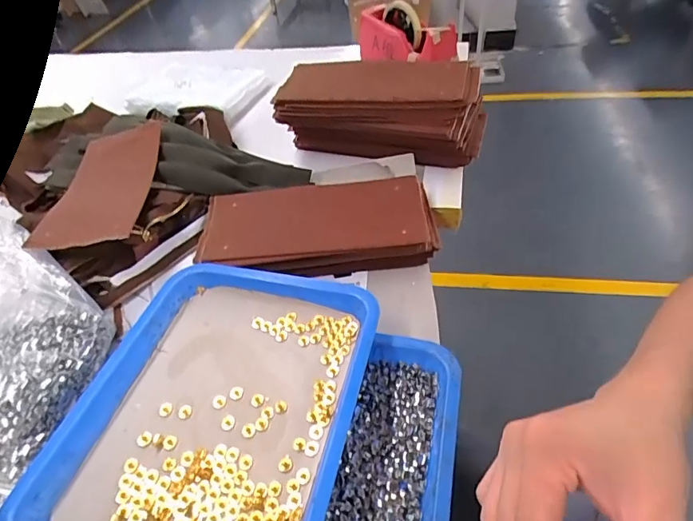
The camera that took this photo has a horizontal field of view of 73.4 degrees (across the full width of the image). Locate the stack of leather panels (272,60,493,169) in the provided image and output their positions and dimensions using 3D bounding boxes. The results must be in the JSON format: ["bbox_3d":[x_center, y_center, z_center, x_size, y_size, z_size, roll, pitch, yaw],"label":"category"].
[{"bbox_3d":[0.045,-0.214,0.661,0.288,0.112,0.124,11,47,18],"label":"stack of leather panels"}]

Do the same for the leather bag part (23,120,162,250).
[{"bbox_3d":[-0.308,-0.106,0.609,0.109,0.034,0.288,-8,44,0],"label":"leather bag part"}]

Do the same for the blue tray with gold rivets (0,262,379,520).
[{"bbox_3d":[-0.107,0.118,0.388,0.222,0.033,0.265,7,46,14],"label":"blue tray with gold rivets"}]

